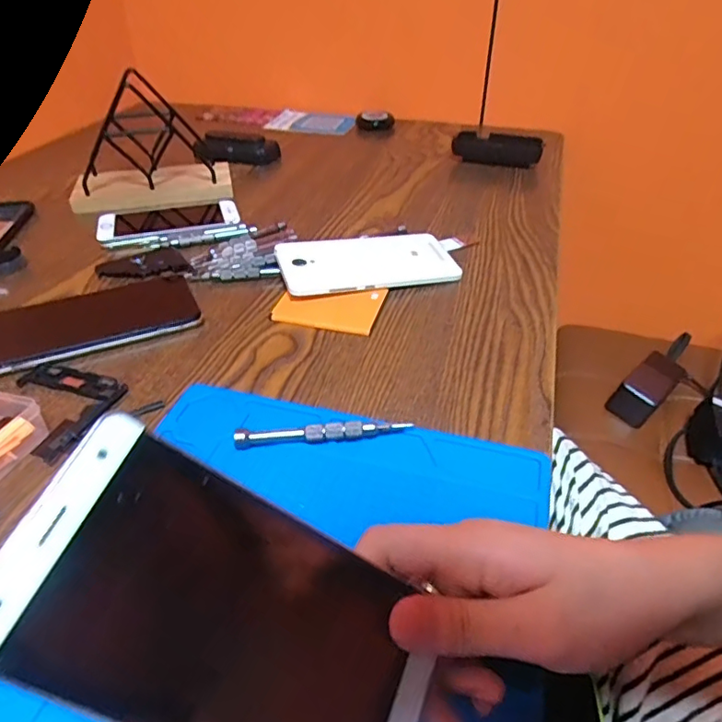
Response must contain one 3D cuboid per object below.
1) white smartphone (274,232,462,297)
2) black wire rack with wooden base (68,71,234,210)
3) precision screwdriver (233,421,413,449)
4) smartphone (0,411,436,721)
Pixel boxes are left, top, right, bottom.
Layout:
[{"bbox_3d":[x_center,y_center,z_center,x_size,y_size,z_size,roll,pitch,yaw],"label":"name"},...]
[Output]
[{"bbox_3d":[0.006,-0.087,0.480,0.149,0.006,0.074,-8,47,-16],"label":"white smartphone"},{"bbox_3d":[-0.235,-0.240,0.609,0.162,0.108,0.098,-8,39,-10],"label":"black wire rack with wooden base"},{"bbox_3d":[-0.022,0.043,0.326,0.101,0.013,0.011,-5,38,-5],"label":"precision screwdriver"},{"bbox_3d":[-0.034,0.080,0.170,0.139,0.004,0.069,36,57,-18],"label":"smartphone"}]

